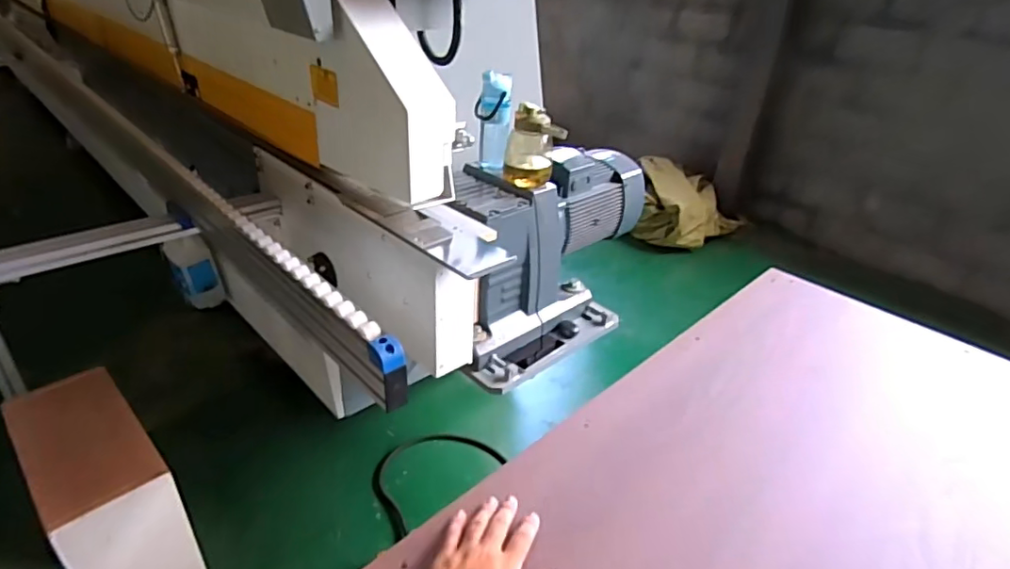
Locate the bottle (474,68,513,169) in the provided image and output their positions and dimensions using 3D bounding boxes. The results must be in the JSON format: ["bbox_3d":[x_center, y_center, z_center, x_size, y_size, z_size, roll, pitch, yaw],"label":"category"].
[{"bbox_3d":[-0.027,-0.394,1.416,0.086,0.215,0.069,1,30,-2],"label":"bottle"}]

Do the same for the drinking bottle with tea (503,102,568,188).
[{"bbox_3d":[0.068,-0.329,1.363,0.115,0.176,0.092,-11,33,-21],"label":"drinking bottle with tea"}]

